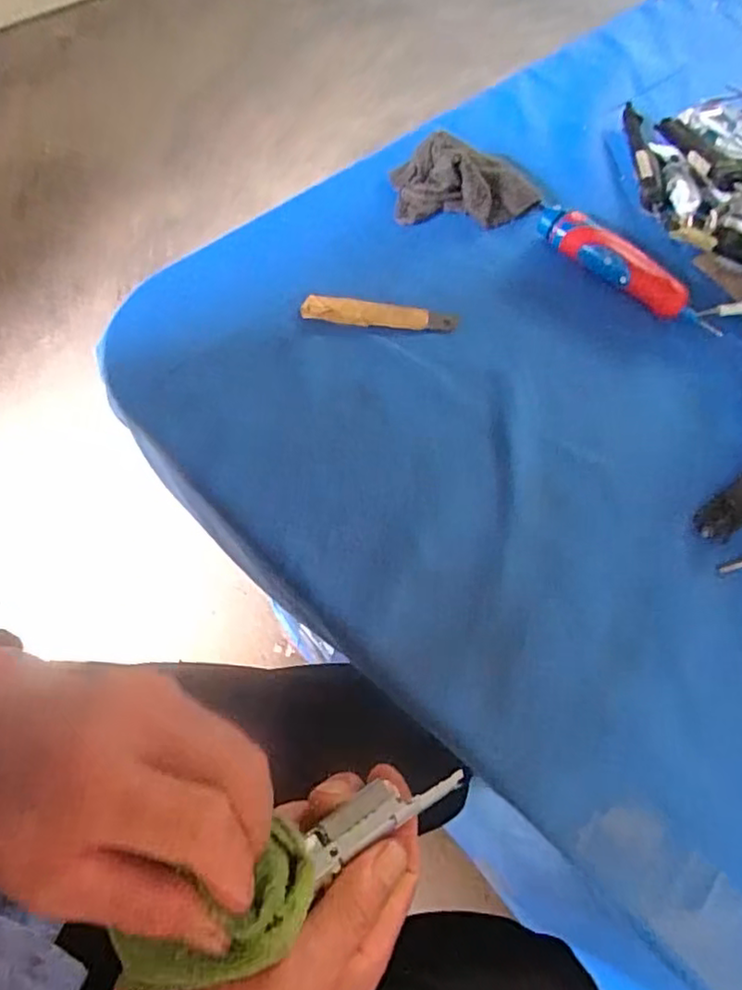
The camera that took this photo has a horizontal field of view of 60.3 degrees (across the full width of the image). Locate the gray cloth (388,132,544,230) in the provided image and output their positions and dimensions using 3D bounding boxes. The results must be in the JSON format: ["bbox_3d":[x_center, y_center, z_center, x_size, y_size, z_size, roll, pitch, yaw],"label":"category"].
[{"bbox_3d":[0.079,-0.259,0.525,0.122,0.038,0.066,4,60,-1],"label":"gray cloth"}]

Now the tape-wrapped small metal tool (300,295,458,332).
[{"bbox_3d":[0.006,-0.133,0.469,0.112,0.008,0.023,6,60,0],"label":"tape-wrapped small metal tool"}]

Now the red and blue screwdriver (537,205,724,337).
[{"bbox_3d":[0.191,-0.171,0.484,0.032,0.023,0.158,-37,68,-22],"label":"red and blue screwdriver"}]

